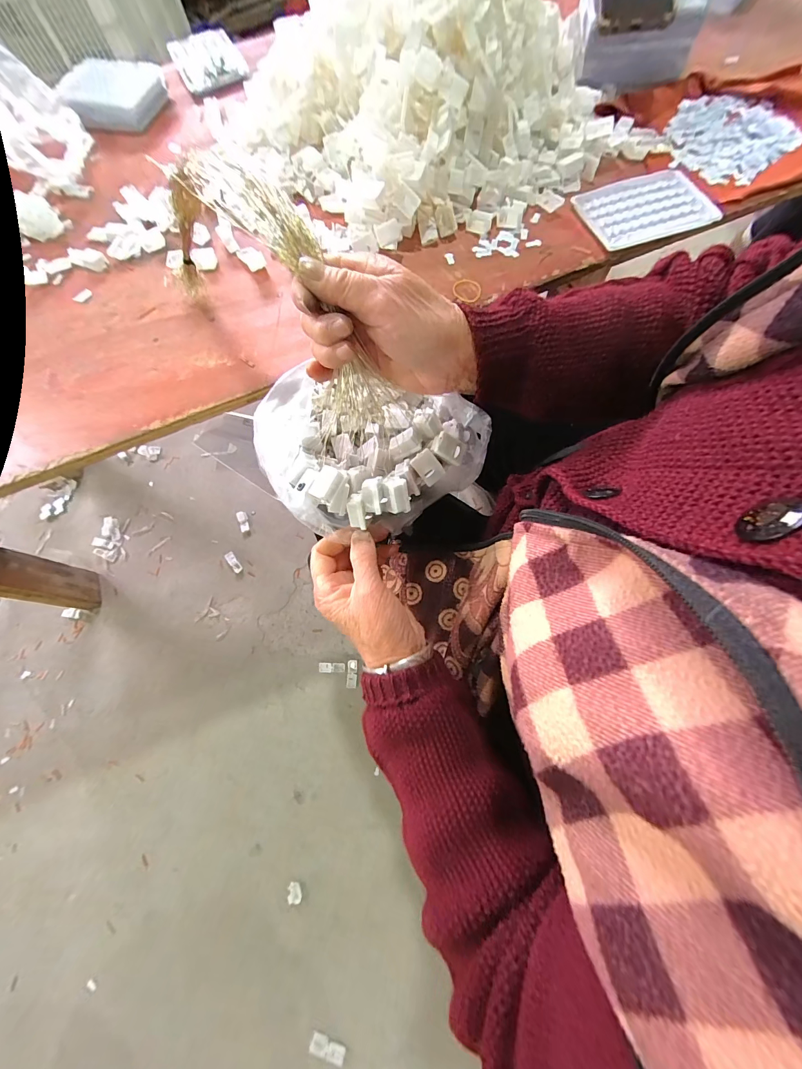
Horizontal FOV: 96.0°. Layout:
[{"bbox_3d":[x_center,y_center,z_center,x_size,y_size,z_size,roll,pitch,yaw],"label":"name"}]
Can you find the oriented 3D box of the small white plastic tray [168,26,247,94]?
[{"bbox_3d":[-0.307,-0.754,0.572,0.098,0.024,0.128,-25,71,-6],"label":"small white plastic tray"}]

